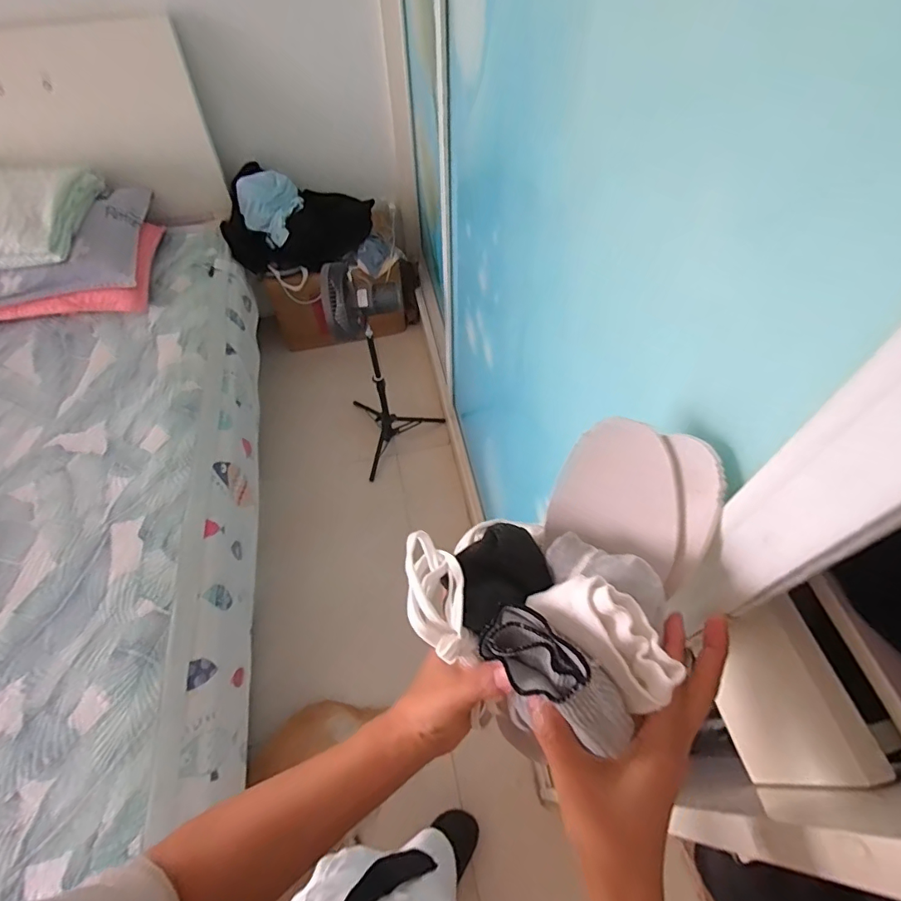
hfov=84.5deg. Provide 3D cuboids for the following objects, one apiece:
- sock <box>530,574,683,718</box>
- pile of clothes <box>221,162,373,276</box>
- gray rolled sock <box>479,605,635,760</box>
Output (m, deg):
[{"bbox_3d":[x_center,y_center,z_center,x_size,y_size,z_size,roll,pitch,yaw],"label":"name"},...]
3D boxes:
[{"bbox_3d":[0.086,0.100,0.278,0.034,0.040,0.080,-38,63,-20],"label":"sock"},{"bbox_3d":[-0.539,-0.813,1.746,0.497,0.244,0.266,-24,59,-13],"label":"pile of clothes"},{"bbox_3d":[0.056,0.120,0.268,0.036,0.047,0.088,-41,53,-22],"label":"gray rolled sock"}]

